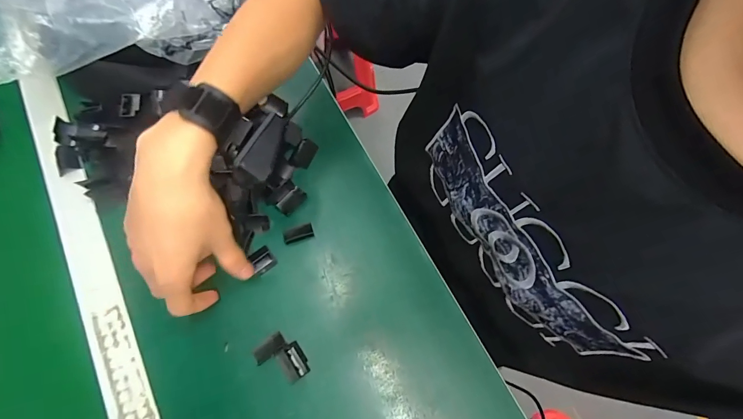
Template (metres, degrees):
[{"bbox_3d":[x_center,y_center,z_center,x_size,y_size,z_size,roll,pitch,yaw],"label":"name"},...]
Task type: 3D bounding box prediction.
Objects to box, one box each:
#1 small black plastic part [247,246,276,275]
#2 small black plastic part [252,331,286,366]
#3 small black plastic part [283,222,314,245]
[{"bbox_3d":[-0.114,0.052,0.376,0.022,0.008,0.024,-36,75,-13],"label":"small black plastic part"},{"bbox_3d":[-0.099,0.135,0.351,0.031,0.012,0.017,-34,75,-12],"label":"small black plastic part"},{"bbox_3d":[-0.079,0.025,0.387,0.031,0.008,0.016,-18,72,-8],"label":"small black plastic part"}]

